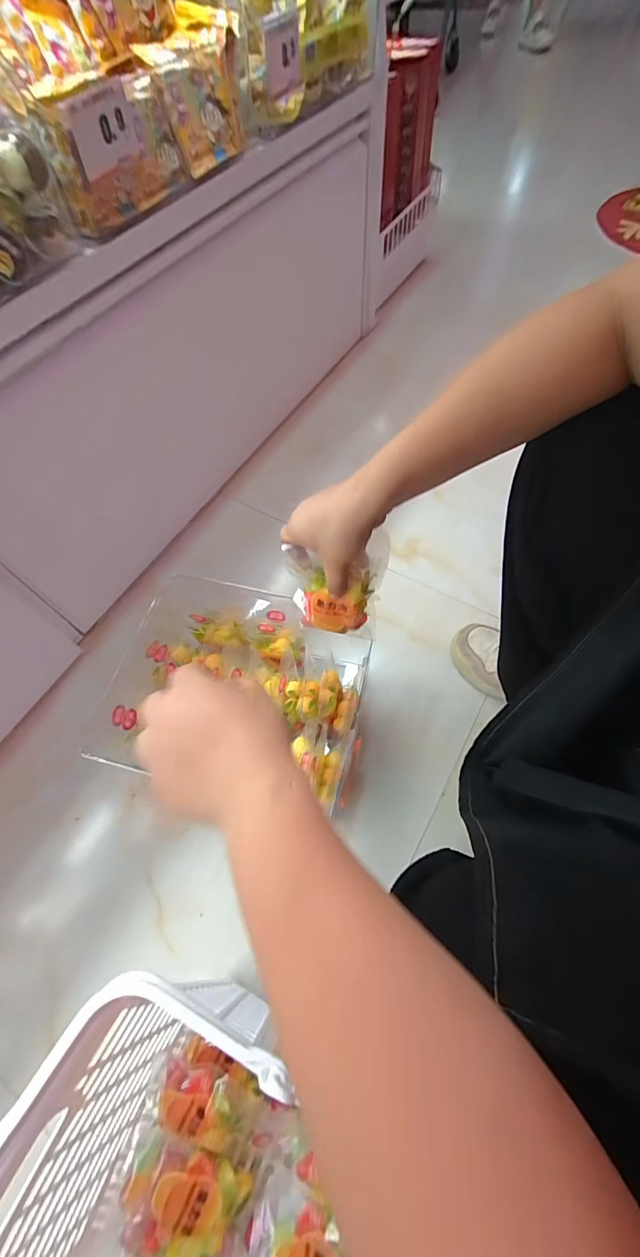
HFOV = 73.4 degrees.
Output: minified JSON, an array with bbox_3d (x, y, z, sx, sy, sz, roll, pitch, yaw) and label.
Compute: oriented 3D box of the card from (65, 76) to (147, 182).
[{"bbox_3d":[-0.209,-0.497,0.425,0.010,0.052,0.092,24,67,6],"label":"card"}]

